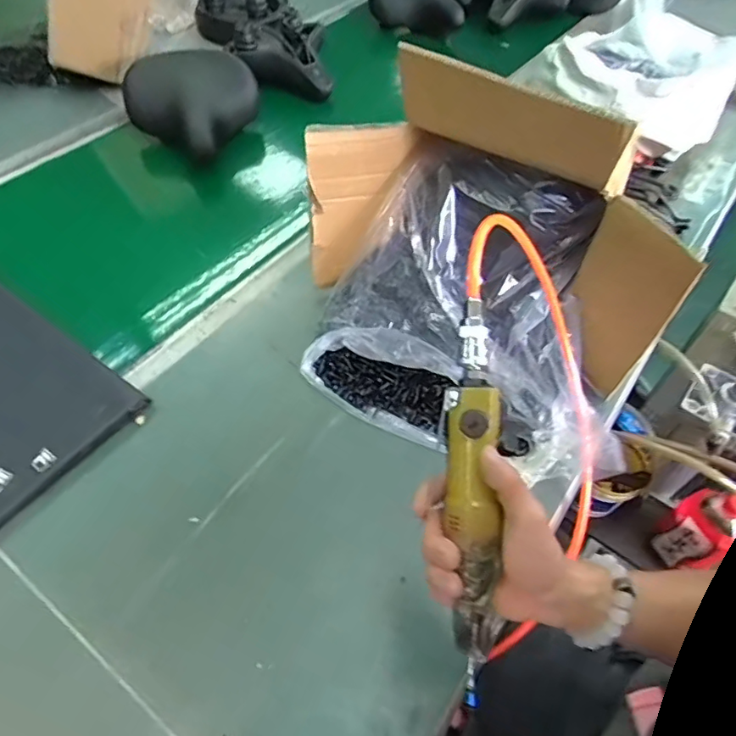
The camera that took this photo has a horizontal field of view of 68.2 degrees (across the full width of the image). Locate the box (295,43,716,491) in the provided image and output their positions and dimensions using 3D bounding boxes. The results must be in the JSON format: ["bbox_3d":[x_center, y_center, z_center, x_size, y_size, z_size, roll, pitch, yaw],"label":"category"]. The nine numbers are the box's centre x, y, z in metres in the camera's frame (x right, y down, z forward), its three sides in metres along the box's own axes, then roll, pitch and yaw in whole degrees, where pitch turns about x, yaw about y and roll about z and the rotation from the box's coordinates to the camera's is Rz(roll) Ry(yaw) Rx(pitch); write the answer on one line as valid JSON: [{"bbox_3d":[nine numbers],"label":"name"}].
[{"bbox_3d":[0.091,-0.122,0.611,0.389,0.334,0.282,33,59,20],"label":"box"}]

